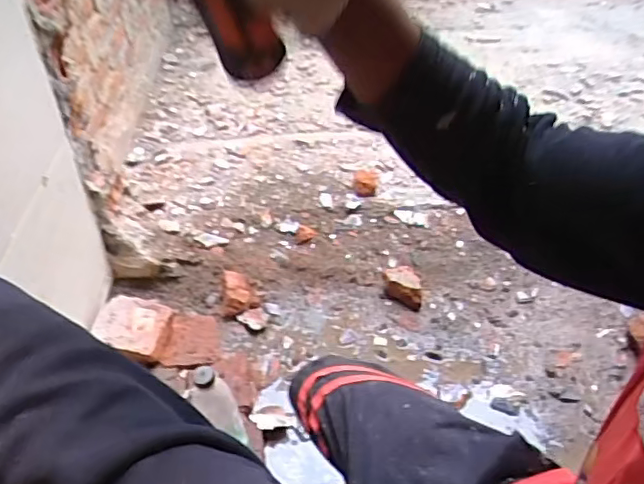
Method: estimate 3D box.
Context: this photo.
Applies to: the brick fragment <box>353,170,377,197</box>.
[{"bbox_3d":[0.106,-0.145,1.391,0.056,0.026,0.110,3,40,3],"label":"brick fragment"}]

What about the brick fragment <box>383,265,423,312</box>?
[{"bbox_3d":[0.165,0.089,1.158,0.095,0.054,0.057,19,44,21],"label":"brick fragment"}]

